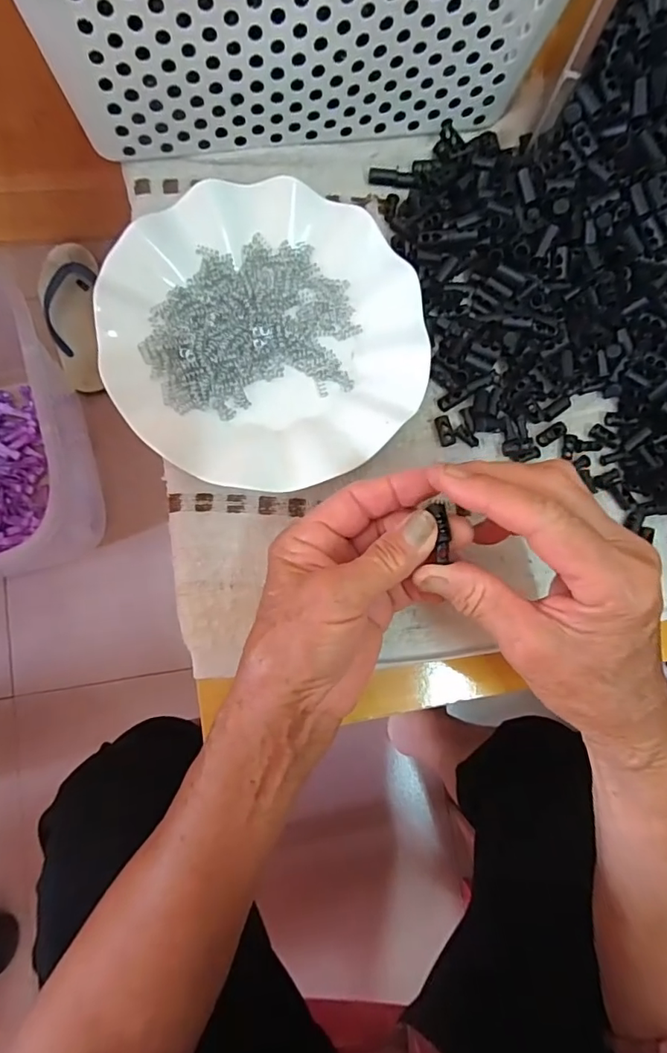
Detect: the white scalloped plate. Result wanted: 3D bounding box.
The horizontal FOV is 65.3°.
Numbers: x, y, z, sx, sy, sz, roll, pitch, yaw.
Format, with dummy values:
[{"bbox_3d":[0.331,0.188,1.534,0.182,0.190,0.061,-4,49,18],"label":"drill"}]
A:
[{"bbox_3d":[-0.037,-0.113,0.307,0.181,0.019,0.178,1,85,-6],"label":"white scalloped plate"}]

